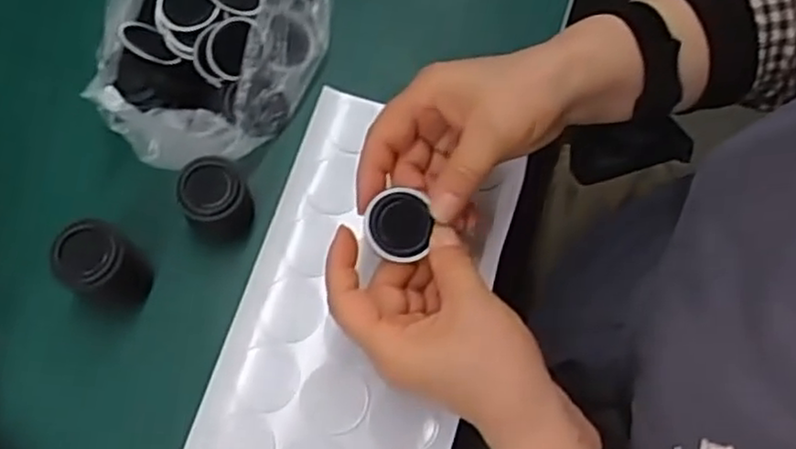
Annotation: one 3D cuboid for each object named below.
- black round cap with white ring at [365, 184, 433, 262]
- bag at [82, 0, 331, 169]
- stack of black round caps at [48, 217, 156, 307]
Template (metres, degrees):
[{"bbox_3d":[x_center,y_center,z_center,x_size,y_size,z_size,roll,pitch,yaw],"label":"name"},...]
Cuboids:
[{"bbox_3d":[0.000,0.000,0.373,0.034,0.009,0.032,7,71,1],"label":"black round cap with white ring"},{"bbox_3d":[-0.114,-0.133,0.434,0.138,0.082,0.201,12,75,-6],"label":"bag"},{"bbox_3d":[-0.164,0.025,0.403,0.037,0.062,0.036,26,72,8],"label":"stack of black round caps"}]

